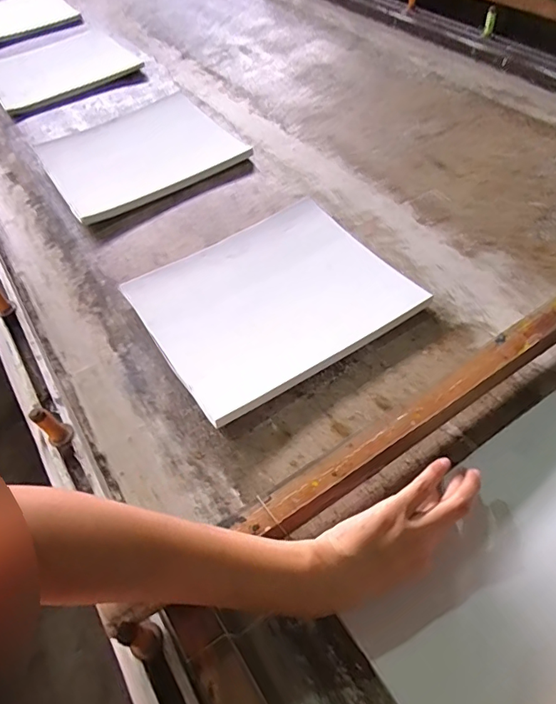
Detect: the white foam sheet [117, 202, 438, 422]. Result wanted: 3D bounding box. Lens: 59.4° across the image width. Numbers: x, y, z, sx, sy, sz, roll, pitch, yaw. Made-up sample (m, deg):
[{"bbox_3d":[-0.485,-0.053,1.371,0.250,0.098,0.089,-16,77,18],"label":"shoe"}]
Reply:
[{"bbox_3d":[-0.011,-0.061,0.552,0.263,0.022,0.228,-30,55,-17],"label":"white foam sheet"}]

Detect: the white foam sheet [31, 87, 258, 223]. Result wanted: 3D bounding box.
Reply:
[{"bbox_3d":[-0.216,-0.314,0.770,0.276,0.016,0.257,-32,56,-18],"label":"white foam sheet"}]

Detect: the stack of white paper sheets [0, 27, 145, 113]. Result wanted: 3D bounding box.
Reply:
[{"bbox_3d":[-0.444,-0.581,0.992,0.271,0.026,0.283,-30,55,-17],"label":"stack of white paper sheets"}]

